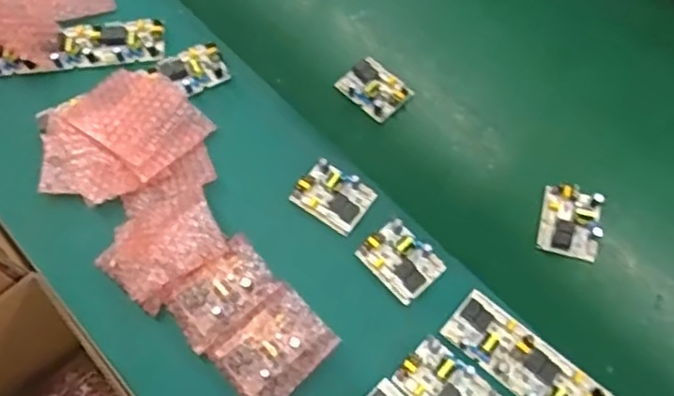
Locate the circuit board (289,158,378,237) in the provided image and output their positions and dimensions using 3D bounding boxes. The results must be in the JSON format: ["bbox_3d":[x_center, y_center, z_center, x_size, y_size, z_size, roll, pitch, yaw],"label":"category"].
[{"bbox_3d":[-0.005,-0.005,0.738,0.084,0.031,0.061,32,64,14],"label":"circuit board"}]

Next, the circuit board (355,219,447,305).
[{"bbox_3d":[0.070,0.068,0.704,0.060,0.027,0.082,-42,71,-17],"label":"circuit board"}]

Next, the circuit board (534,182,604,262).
[{"bbox_3d":[0.269,0.026,0.735,0.067,0.026,0.080,15,66,8],"label":"circuit board"}]

